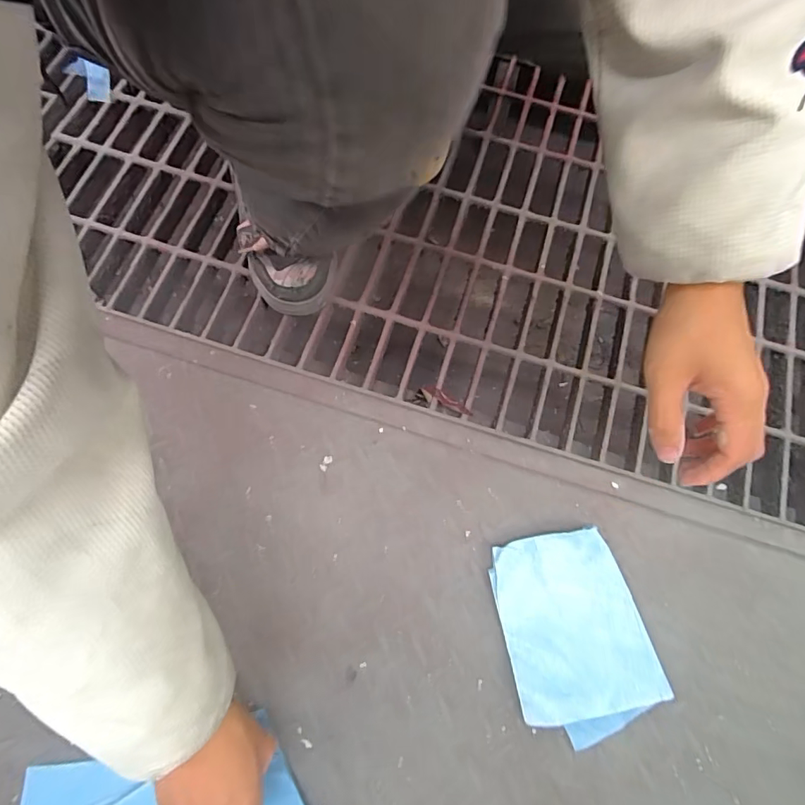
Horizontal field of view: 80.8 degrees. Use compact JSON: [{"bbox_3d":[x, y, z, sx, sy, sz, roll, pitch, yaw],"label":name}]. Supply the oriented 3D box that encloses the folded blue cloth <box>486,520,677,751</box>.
[{"bbox_3d":[0.168,0.225,0.464,0.136,0.021,0.186,-15,75,-7],"label":"folded blue cloth"}]

